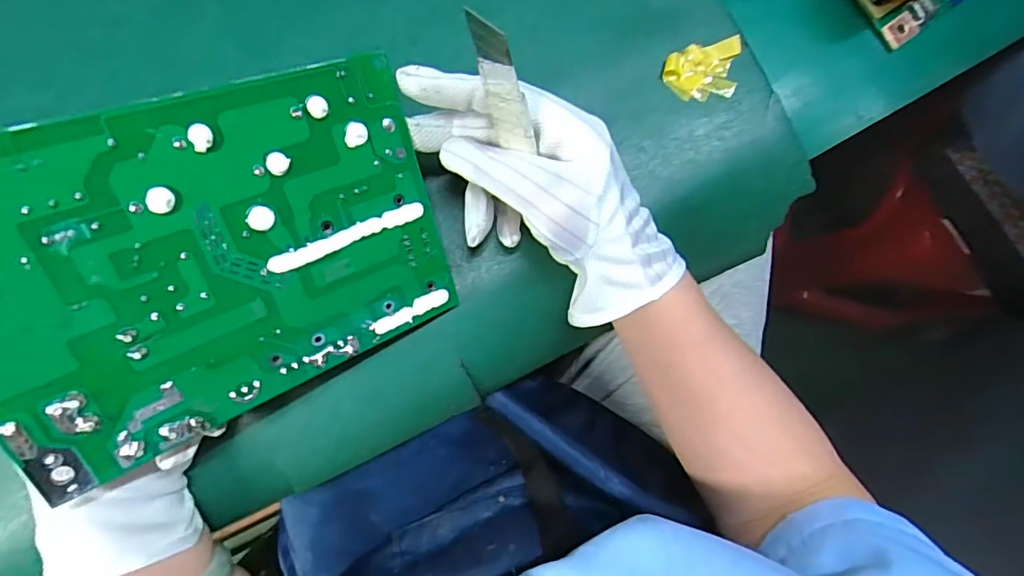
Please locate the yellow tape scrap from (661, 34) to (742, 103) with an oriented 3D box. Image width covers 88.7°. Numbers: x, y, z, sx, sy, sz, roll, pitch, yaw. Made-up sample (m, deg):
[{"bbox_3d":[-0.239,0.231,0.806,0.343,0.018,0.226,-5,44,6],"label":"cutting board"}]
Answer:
[{"bbox_3d":[0.120,-0.136,0.330,0.047,0.011,0.033,-11,90,-5],"label":"yellow tape scrap"}]

